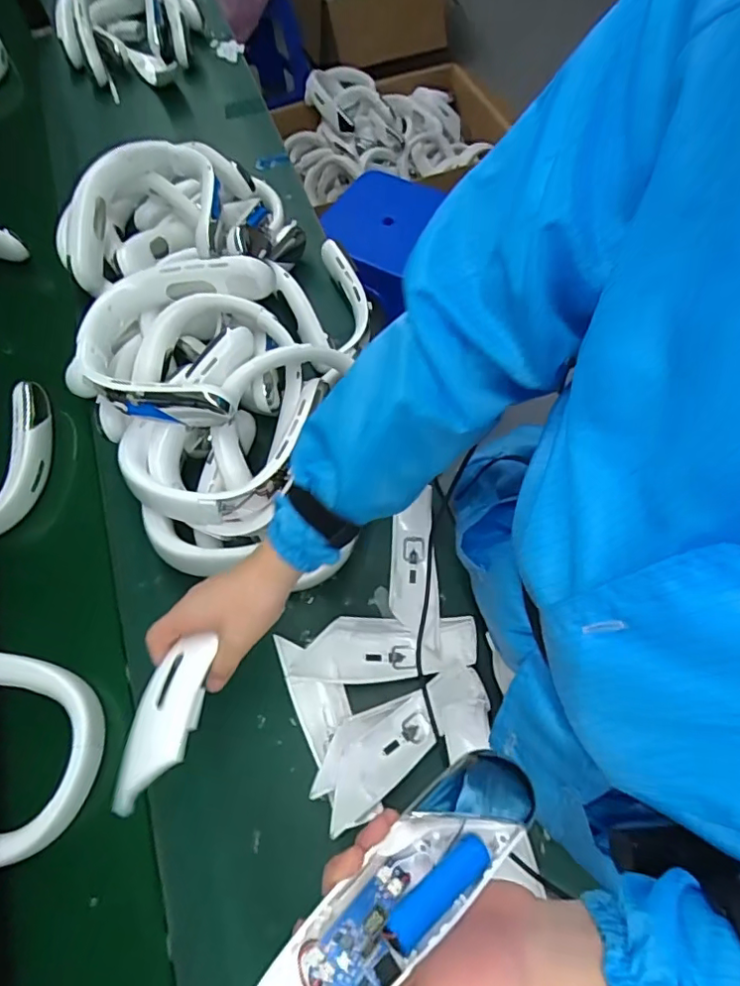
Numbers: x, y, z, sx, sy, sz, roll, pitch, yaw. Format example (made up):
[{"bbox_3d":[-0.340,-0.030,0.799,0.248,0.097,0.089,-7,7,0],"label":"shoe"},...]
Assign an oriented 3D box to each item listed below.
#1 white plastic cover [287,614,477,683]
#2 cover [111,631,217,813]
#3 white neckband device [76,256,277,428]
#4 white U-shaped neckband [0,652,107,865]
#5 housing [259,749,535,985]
[{"bbox_3d":[0.015,0.153,0.554,0.174,0.036,0.064,-3,63,1],"label":"white plastic cover"},{"bbox_3d":[-0.157,0.177,0.424,0.048,0.020,0.136,20,77,12],"label":"cover"},{"bbox_3d":[-0.219,-0.174,0.601,0.201,0.056,0.218,6,64,5],"label":"white neckband device"},{"bbox_3d":[-0.362,0.249,0.530,0.197,0.029,0.176,9,64,7],"label":"white U-shaped neckband"},{"bbox_3d":[0.011,0.224,0.299,0.209,0.069,0.055,-33,65,-33],"label":"housing"}]

